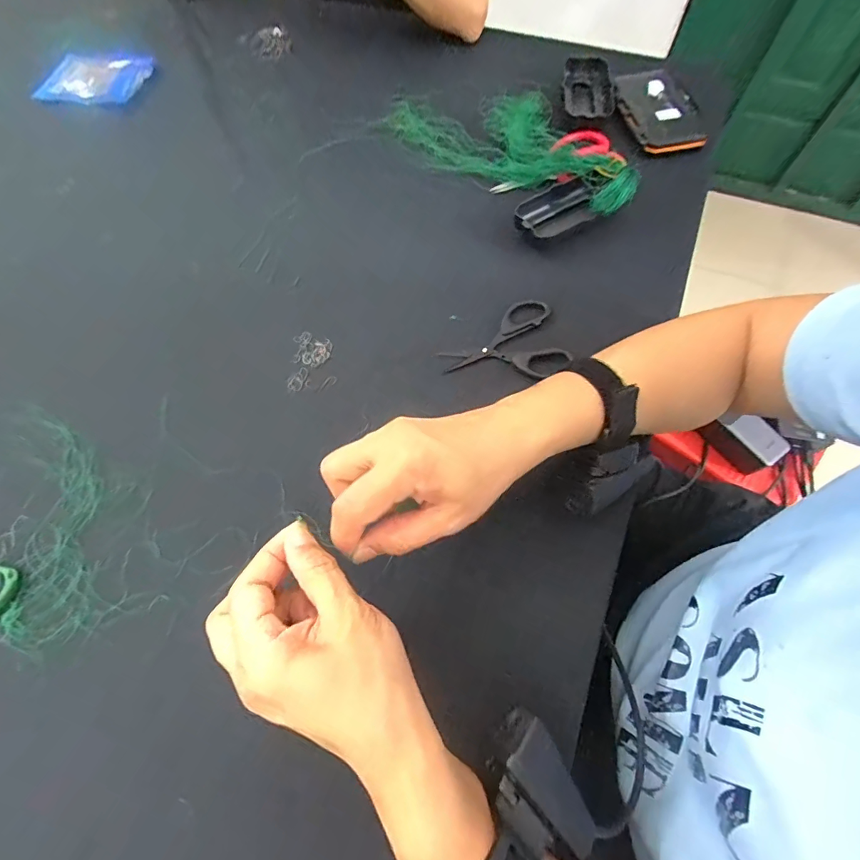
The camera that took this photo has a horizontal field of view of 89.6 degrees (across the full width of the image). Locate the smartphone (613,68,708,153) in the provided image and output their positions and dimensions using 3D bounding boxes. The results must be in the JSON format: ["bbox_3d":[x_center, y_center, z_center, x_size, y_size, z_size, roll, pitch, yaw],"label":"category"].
[{"bbox_3d":[0.261,-0.374,0.498,0.083,0.014,0.133,-13,67,-4],"label":"smartphone"}]

